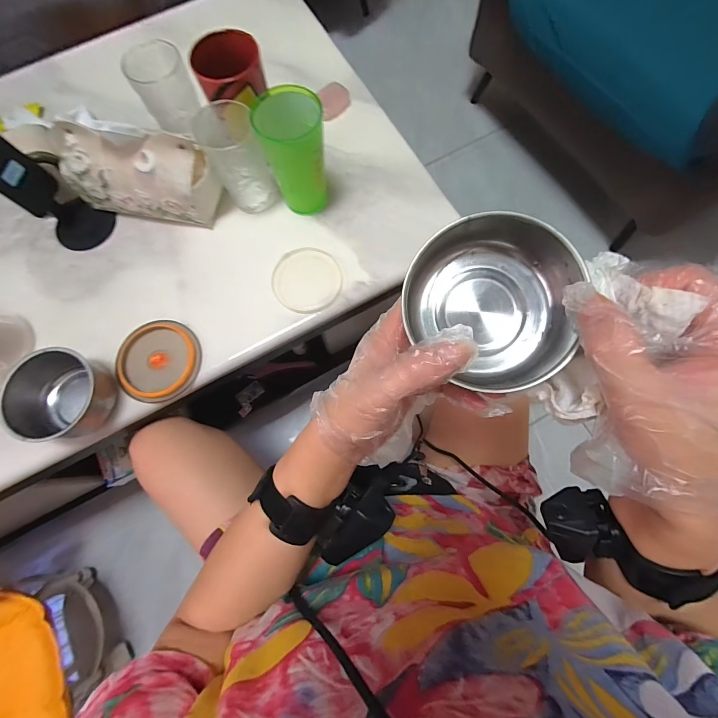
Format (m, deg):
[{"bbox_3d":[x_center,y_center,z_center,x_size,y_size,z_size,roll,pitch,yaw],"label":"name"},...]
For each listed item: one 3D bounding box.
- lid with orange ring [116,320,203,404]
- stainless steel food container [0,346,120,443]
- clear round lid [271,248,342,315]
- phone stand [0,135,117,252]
[{"bbox_3d":[-0.272,-0.001,0.484,0.108,0.018,0.111,0,76,0],"label":"lid with orange ring"},{"bbox_3d":[-0.373,0.049,0.457,0.105,0.068,0.110,10,76,3],"label":"stainless steel food container"},{"bbox_3d":[-0.075,-0.115,0.511,0.096,0.011,0.102,0,76,0],"label":"clear round lid"},{"bbox_3d":[-0.422,-0.222,0.483,0.087,0.184,0.080,34,78,8],"label":"phone stand"}]

